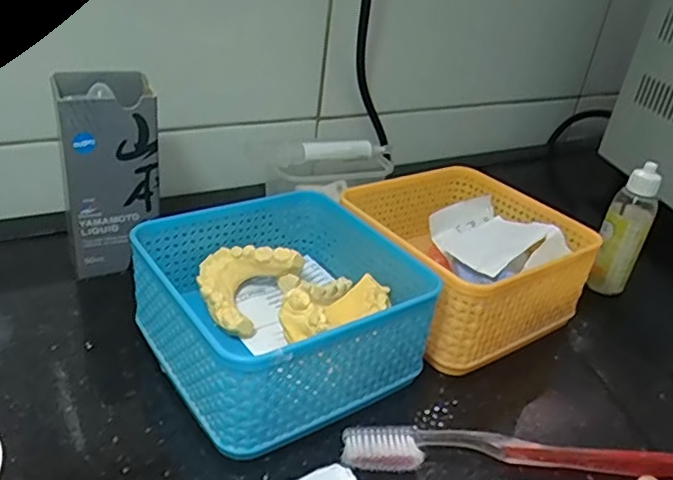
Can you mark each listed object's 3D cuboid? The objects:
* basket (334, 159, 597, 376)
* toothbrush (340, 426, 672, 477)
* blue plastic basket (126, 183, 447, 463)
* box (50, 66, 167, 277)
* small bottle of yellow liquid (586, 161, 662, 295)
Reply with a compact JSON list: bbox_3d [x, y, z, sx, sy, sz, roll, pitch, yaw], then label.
[{"bbox_3d":[0.081,0.010,0.400,0.131,0.062,0.130,-14,35,-34],"label":"basket"},{"bbox_3d":[0.095,0.104,0.294,0.185,0.012,0.021,4,29,-6],"label":"toothbrush"},{"bbox_3d":[-0.031,0.036,0.331,0.128,0.065,0.127,-14,35,-34],"label":"blue plastic basket"},{"bbox_3d":[-0.150,-0.042,0.390,0.058,0.125,0.053,-9,32,-28],"label":"box"},{"bbox_3d":[0.227,-0.007,0.466,0.033,0.107,0.030,21,31,23],"label":"small bottle of yellow liquid"}]

